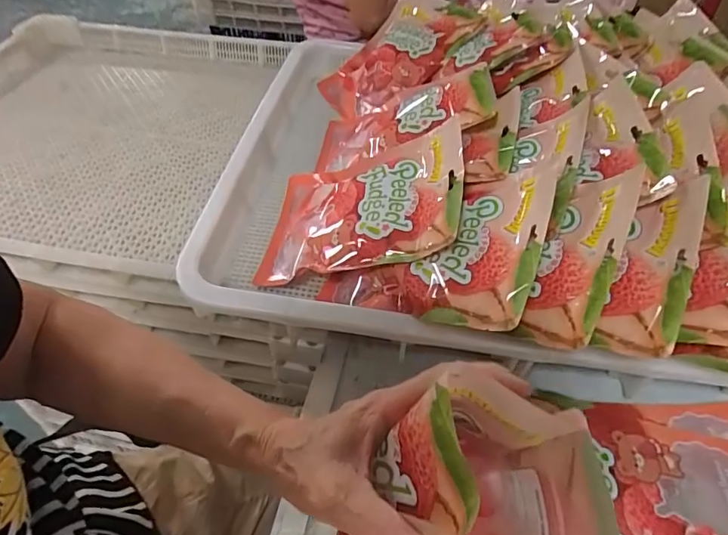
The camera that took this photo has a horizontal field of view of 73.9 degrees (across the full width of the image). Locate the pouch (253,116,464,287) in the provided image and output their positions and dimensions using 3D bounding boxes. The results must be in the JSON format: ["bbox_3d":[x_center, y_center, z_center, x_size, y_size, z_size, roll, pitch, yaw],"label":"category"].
[{"bbox_3d":[-0.005,-0.056,0.475,0.216,0.041,0.155,-12,49,29],"label":"pouch"}]

